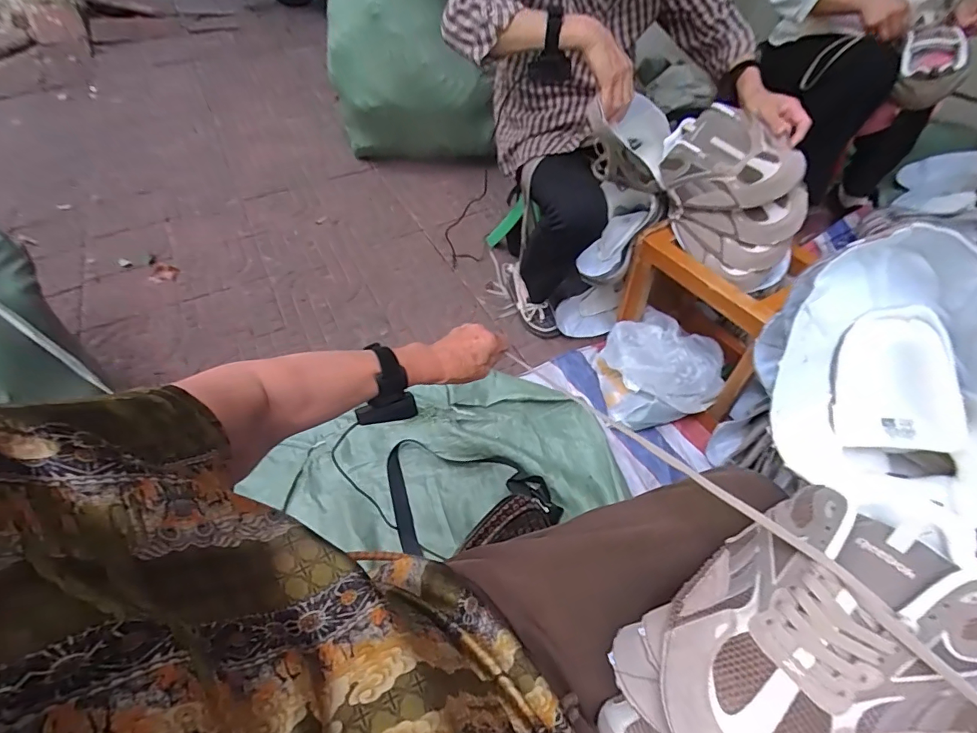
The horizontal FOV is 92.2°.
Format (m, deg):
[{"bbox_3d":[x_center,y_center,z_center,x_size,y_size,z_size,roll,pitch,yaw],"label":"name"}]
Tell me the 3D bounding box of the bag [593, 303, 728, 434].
[{"bbox_3d":[0.368,-0.001,1.032,0.226,0.153,0.228,-1,48,0],"label":"bag"}]

